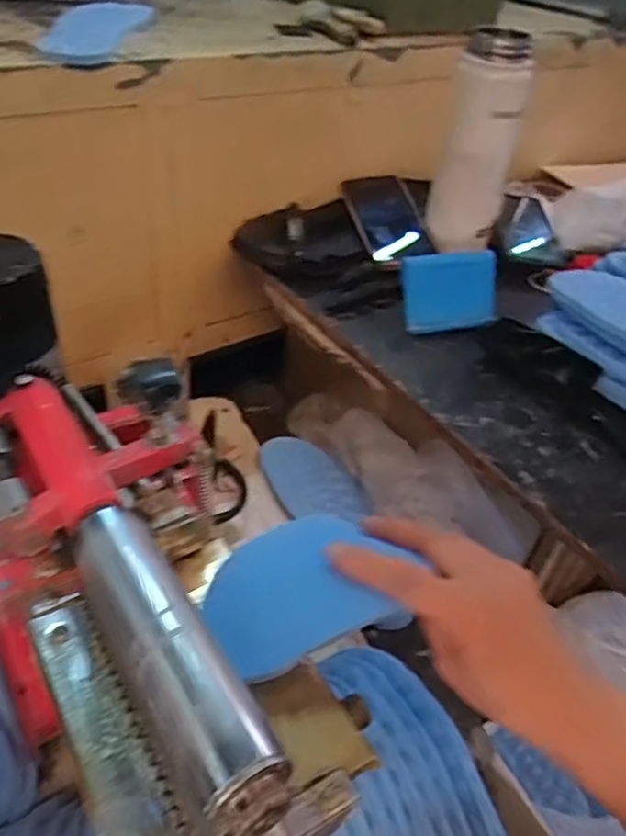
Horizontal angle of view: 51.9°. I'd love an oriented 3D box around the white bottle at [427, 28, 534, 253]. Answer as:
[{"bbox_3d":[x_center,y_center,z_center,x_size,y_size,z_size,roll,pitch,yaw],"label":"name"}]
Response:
[{"bbox_3d":[0.173,-0.276,0.666,0.073,0.199,0.061,-5,42,-14],"label":"white bottle"}]

